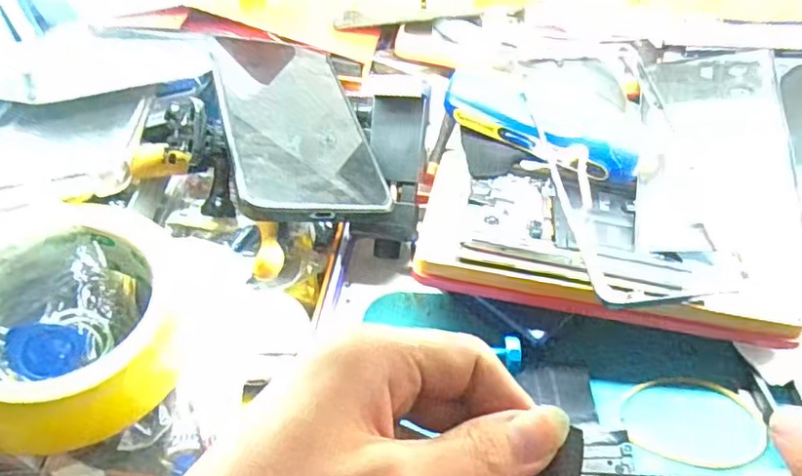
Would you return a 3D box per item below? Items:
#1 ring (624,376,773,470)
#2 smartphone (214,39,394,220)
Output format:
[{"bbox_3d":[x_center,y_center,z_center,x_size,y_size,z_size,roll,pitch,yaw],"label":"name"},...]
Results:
[{"bbox_3d":[0.129,0.081,0.269,0.060,0.004,0.043,8,47,12],"label":"ring"},{"bbox_3d":[-0.062,-0.070,0.338,0.076,0.008,0.173,0,43,-26],"label":"smartphone"}]

